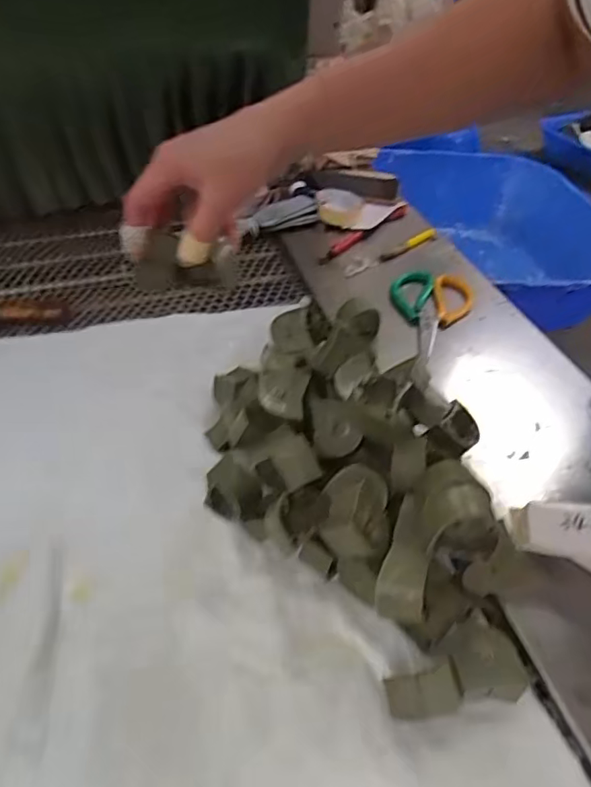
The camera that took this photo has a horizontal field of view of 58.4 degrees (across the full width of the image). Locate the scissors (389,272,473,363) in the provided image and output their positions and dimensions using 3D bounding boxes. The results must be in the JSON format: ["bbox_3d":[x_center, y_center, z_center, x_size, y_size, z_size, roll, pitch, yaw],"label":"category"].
[{"bbox_3d":[0.166,-0.106,0.665,0.100,0.010,0.173,15,46,12],"label":"scissors"}]

